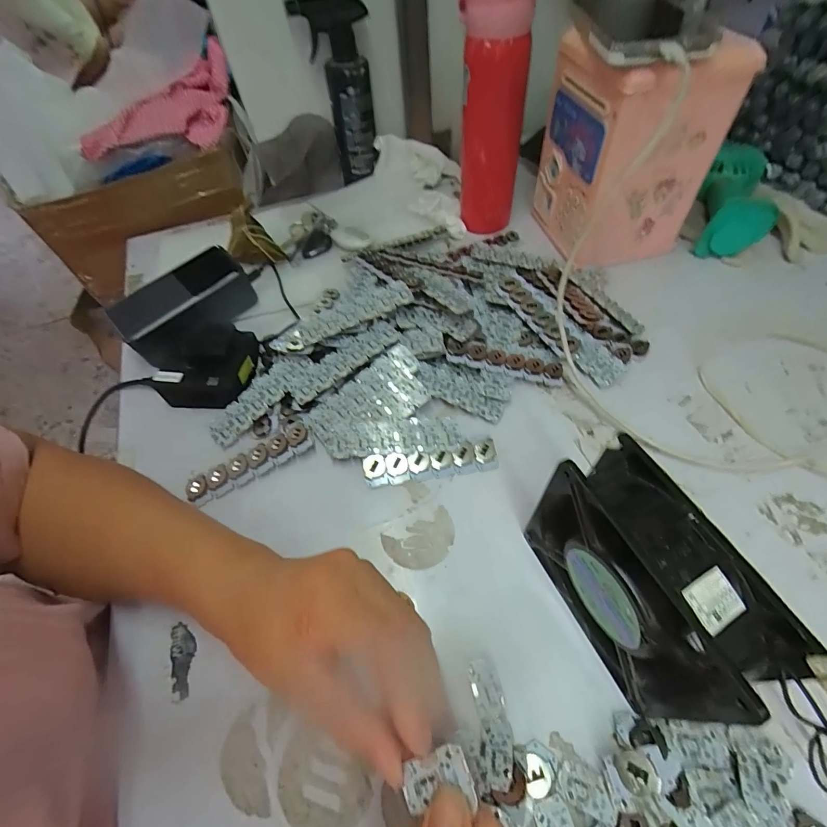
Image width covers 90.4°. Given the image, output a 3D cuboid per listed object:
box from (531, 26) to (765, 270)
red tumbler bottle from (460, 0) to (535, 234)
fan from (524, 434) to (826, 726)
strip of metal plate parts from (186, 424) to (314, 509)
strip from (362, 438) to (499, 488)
[{"bbox_3d":[0.211,-0.268,0.417,0.128,0.180,0.132,-12,56,-5],"label":"box"},{"bbox_3d":[0.084,-0.321,0.448,0.065,0.227,0.061,0,56,4],"label":"red tumbler bottle"},{"bbox_3d":[0.119,0.092,0.223,0.046,0.119,0.129,-24,57,-12],"label":"fan"},{"bbox_3d":[-0.135,0.042,0.342,0.107,0.006,0.026,-29,71,-7],"label":"strip of metal plate parts"},{"bbox_3d":[0.014,0.041,0.334,0.107,0.004,0.025,-8,78,-2],"label":"strip"}]

